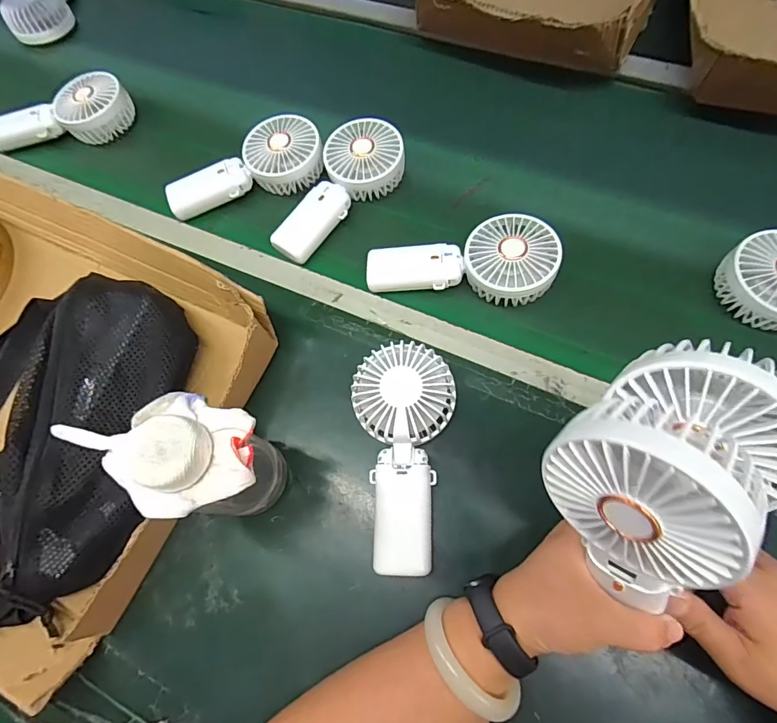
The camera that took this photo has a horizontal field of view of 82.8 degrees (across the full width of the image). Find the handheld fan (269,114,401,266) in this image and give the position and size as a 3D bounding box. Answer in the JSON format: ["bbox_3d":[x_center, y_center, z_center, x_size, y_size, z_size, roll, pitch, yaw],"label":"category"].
[{"bbox_3d":[-0.050,-0.183,0.482,0.086,0.049,0.177,24,69,11],"label":"handheld fan"}]

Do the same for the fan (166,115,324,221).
[{"bbox_3d":[-0.166,-0.226,0.508,0.177,0.048,0.077,-10,63,-8],"label":"fan"}]

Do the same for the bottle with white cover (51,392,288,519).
[{"bbox_3d":[-0.121,0.074,0.309,0.086,0.158,0.074,16,71,10],"label":"bottle with white cover"}]

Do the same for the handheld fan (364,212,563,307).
[{"bbox_3d":[0.072,-0.095,0.443,0.183,0.040,0.084,-3,66,13],"label":"handheld fan"}]

